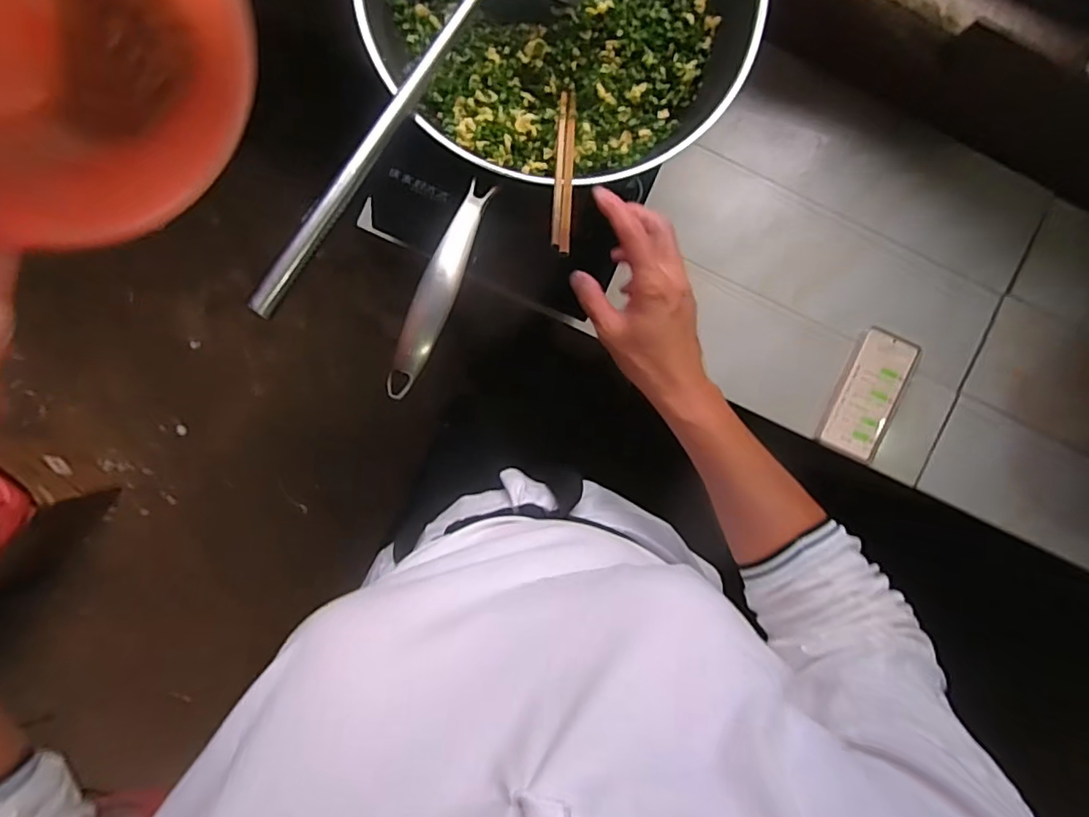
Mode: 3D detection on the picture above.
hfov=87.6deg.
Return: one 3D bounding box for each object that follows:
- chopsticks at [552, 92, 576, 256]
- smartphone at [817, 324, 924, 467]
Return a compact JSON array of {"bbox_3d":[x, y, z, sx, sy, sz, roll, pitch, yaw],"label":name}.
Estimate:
[{"bbox_3d":[0.018,-0.212,0.489,0.015,0.009,0.231,6,56,-3],"label":"chopsticks"},{"bbox_3d":[0.427,-0.016,0.739,0.084,0.014,0.165,21,95,-5],"label":"smartphone"}]

